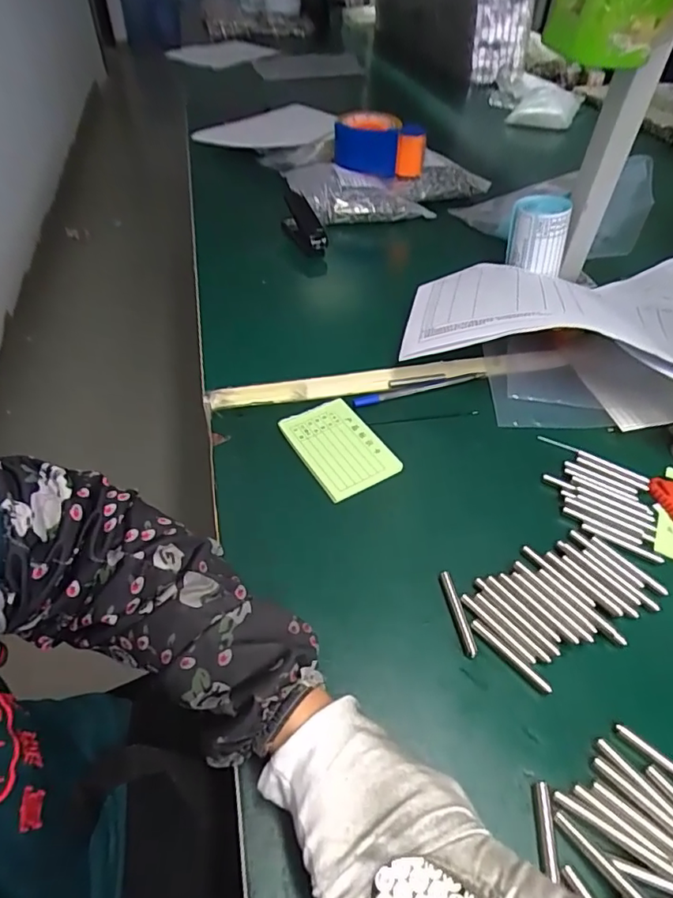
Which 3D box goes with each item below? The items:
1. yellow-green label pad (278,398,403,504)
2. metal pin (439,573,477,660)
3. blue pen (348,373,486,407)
[{"bbox_3d":[0.002,-0.003,0.441,0.065,0.006,0.096,-23,52,-23],"label":"yellow-green label pad"},{"bbox_3d":[0.081,0.109,0.347,0.008,0.007,0.057,-7,48,-10],"label":"metal pin"},{"bbox_3d":[0.081,-0.059,0.502,0.138,0.005,0.011,-14,49,-16],"label":"blue pen"}]

